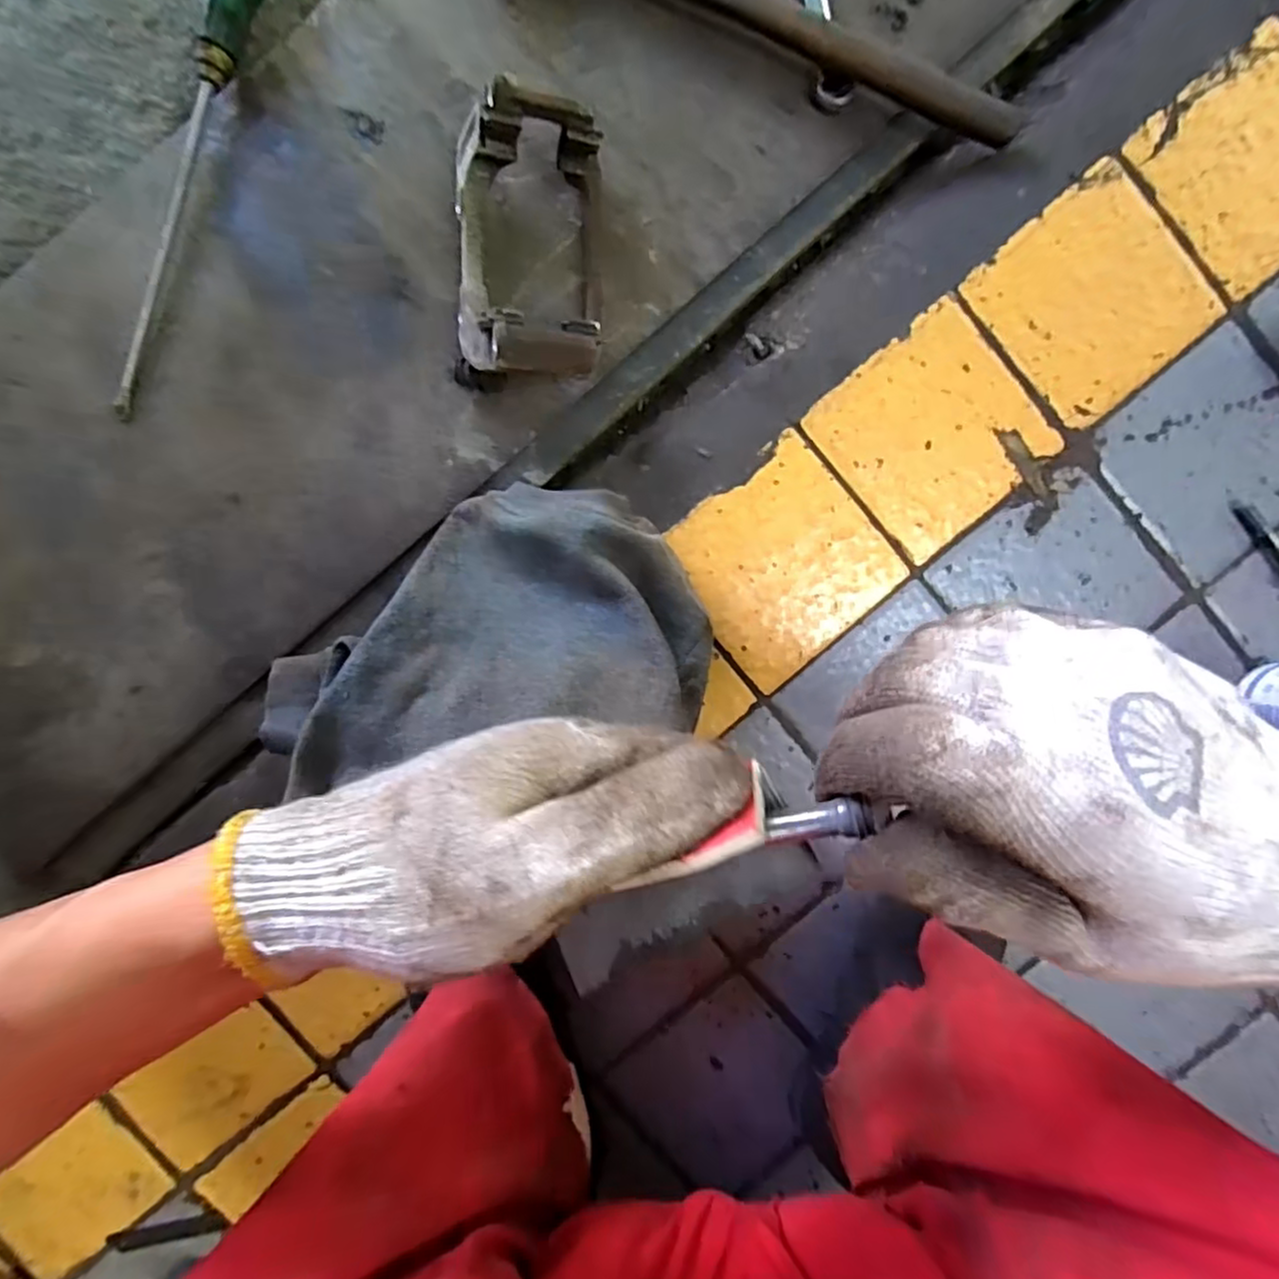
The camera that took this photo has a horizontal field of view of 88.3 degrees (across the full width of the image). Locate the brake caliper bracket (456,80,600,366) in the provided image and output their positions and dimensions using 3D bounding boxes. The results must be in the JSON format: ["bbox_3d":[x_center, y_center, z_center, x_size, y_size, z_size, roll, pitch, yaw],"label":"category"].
[{"bbox_3d":[-0.084,-0.284,0.481,0.109,0.079,0.185,1,94,0],"label":"brake caliper bracket"}]

